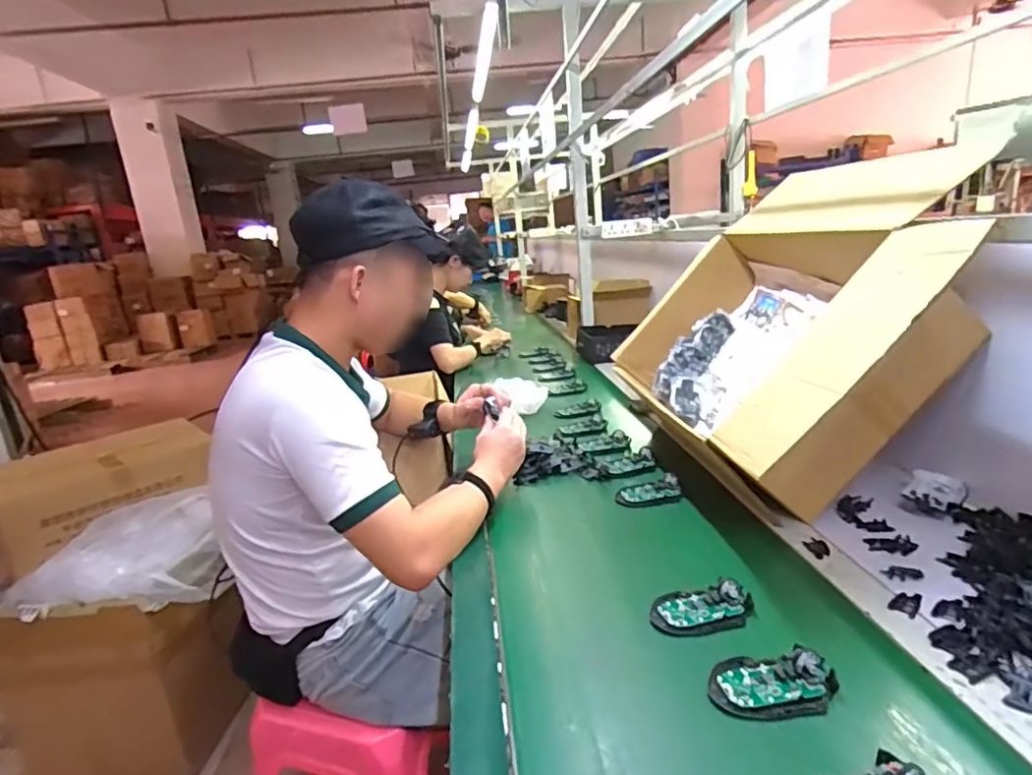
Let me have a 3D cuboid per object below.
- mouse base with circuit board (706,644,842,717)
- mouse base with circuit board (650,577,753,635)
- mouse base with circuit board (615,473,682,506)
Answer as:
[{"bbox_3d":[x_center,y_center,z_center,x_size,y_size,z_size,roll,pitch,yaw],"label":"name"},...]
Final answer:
[{"bbox_3d":[0.236,0.271,0.535,0.110,0.026,0.063,-4,15,6],"label":"mouse base with circuit board"},{"bbox_3d":[0.206,0.243,0.644,0.111,0.027,0.054,-6,15,0],"label":"mouse base with circuit board"},{"bbox_3d":[0.212,0.163,0.935,0.102,0.024,0.054,-5,15,3],"label":"mouse base with circuit board"}]

